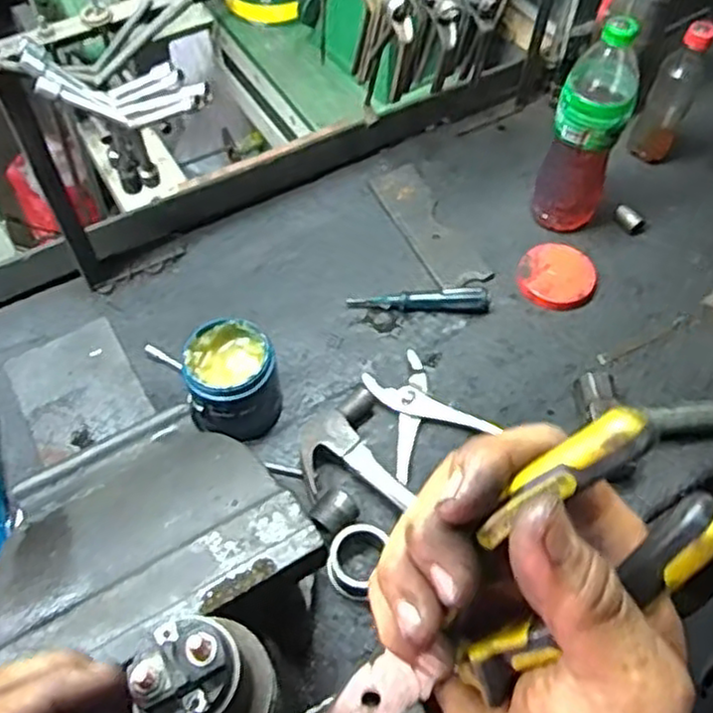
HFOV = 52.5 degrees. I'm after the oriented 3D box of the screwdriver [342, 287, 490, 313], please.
[{"bbox_3d":[0.074,-0.068,0.856,0.163,0.027,0.023,4,57,1],"label":"screwdriver"}]

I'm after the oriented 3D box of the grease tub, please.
[{"bbox_3d":[-0.129,0.027,0.750,0.089,0.104,0.090,1,57,-1],"label":"grease tub"}]

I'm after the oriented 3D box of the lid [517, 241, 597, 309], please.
[{"bbox_3d":[0.244,-0.100,0.874,0.087,0.014,0.097,25,60,14],"label":"lid"}]

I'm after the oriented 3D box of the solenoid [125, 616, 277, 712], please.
[{"bbox_3d":[-0.072,0.160,0.351,0.056,0.093,0.060,1,57,-1],"label":"solenoid"}]

